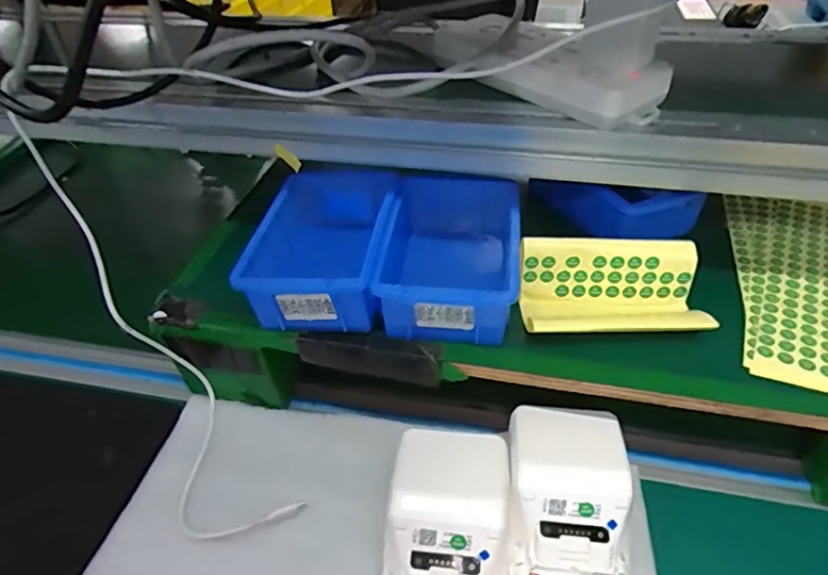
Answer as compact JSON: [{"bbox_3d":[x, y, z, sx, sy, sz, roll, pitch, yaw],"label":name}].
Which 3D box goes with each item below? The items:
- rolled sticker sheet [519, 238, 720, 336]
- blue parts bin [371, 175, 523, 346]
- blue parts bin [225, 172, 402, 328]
[{"bbox_3d":[0.140,0.007,0.380,0.120,0.058,0.059,0,43,3],"label":"rolled sticker sheet"},{"bbox_3d":[0.027,-0.021,0.416,0.100,0.068,0.142,3,44,7],"label":"blue parts bin"},{"bbox_3d":[-0.068,-0.032,0.424,0.094,0.069,0.149,3,44,7],"label":"blue parts bin"}]

